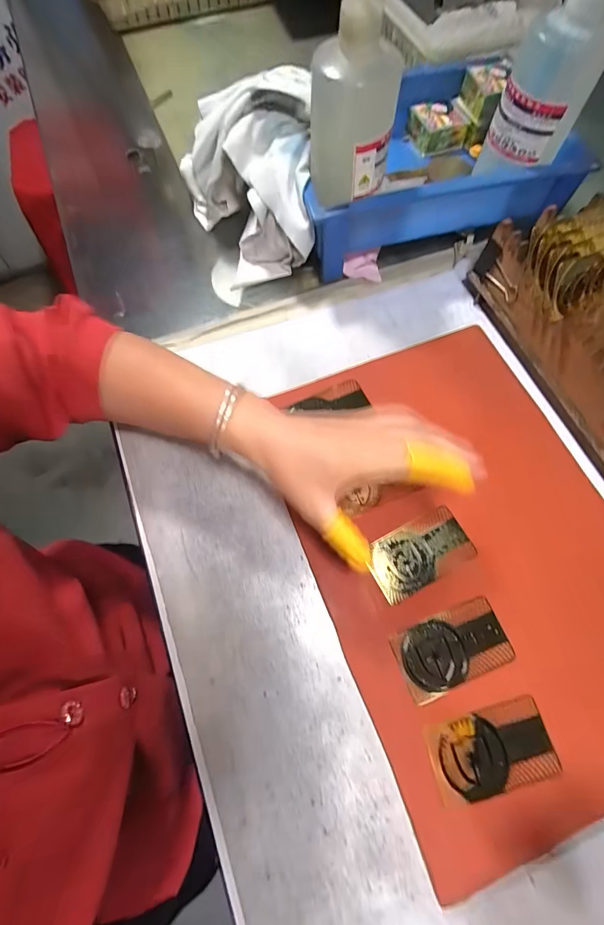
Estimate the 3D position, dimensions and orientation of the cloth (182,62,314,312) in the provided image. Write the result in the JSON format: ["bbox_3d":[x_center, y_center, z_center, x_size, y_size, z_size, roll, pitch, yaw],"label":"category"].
[{"bbox_3d":[-0.056,-0.297,0.407,0.138,0.116,0.187,-9,69,-4],"label":"cloth"}]

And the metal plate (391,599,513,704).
[{"bbox_3d":[0.115,0.142,0.292,0.085,0.006,0.048,-19,70,-8],"label":"metal plate"}]

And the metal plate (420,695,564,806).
[{"bbox_3d":[0.132,0.202,0.268,0.087,0.004,0.047,-11,66,-8],"label":"metal plate"}]

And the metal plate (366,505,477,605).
[{"bbox_3d":[0.097,0.074,0.316,0.086,0.004,0.048,-26,71,-10],"label":"metal plate"}]

